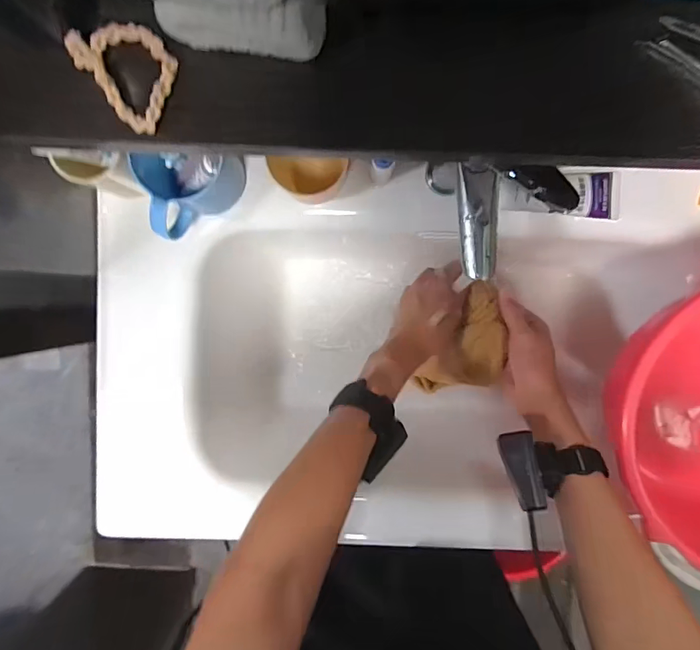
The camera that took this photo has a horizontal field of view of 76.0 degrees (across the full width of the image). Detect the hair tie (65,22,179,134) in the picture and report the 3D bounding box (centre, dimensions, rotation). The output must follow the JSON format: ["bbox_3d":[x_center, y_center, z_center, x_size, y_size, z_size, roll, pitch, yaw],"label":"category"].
[{"bbox_3d":[-0.119,-0.140,0.244,0.043,0.014,0.059,-42,93,3],"label":"hair tie"}]

